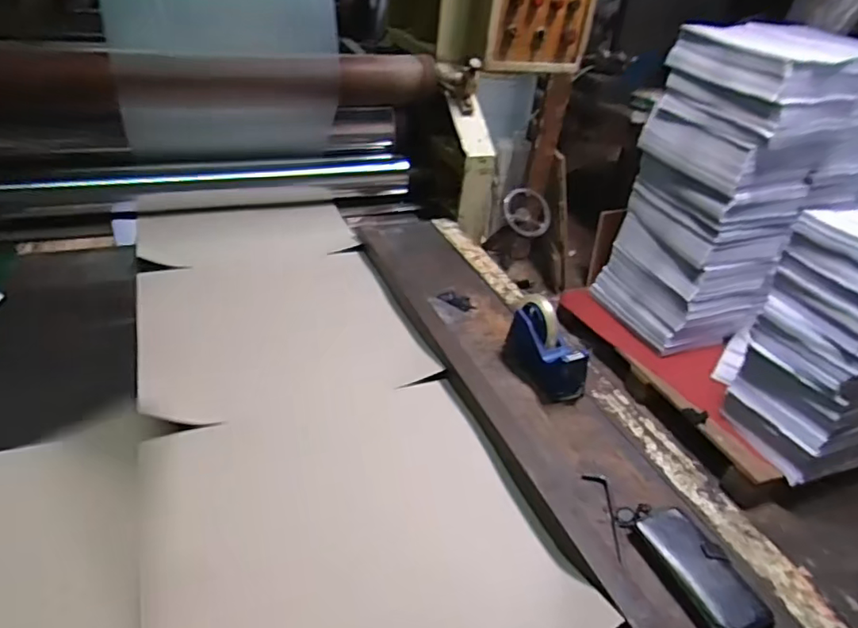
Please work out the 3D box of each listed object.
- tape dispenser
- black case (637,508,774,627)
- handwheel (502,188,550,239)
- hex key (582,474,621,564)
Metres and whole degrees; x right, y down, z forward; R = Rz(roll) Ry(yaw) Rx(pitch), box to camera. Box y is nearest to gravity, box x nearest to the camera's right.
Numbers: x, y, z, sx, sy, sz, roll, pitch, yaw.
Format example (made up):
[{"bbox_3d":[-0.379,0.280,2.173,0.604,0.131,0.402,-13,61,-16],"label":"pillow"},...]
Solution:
[{"bbox_3d":[0.185,0.055,0.934,0.065,0.106,0.163,-18,41,-33],"label":"tape dispenser"},{"bbox_3d":[0.313,0.295,0.665,0.079,0.025,0.156,-8,36,-21],"label":"black case"},{"bbox_3d":[0.237,-0.245,1.393,0.128,0.042,0.122,22,75,-4],"label":"handwheel"},{"bbox_3d":[0.232,0.256,0.736,0.029,0.004,0.126,-9,37,-3],"label":"hex key"}]

